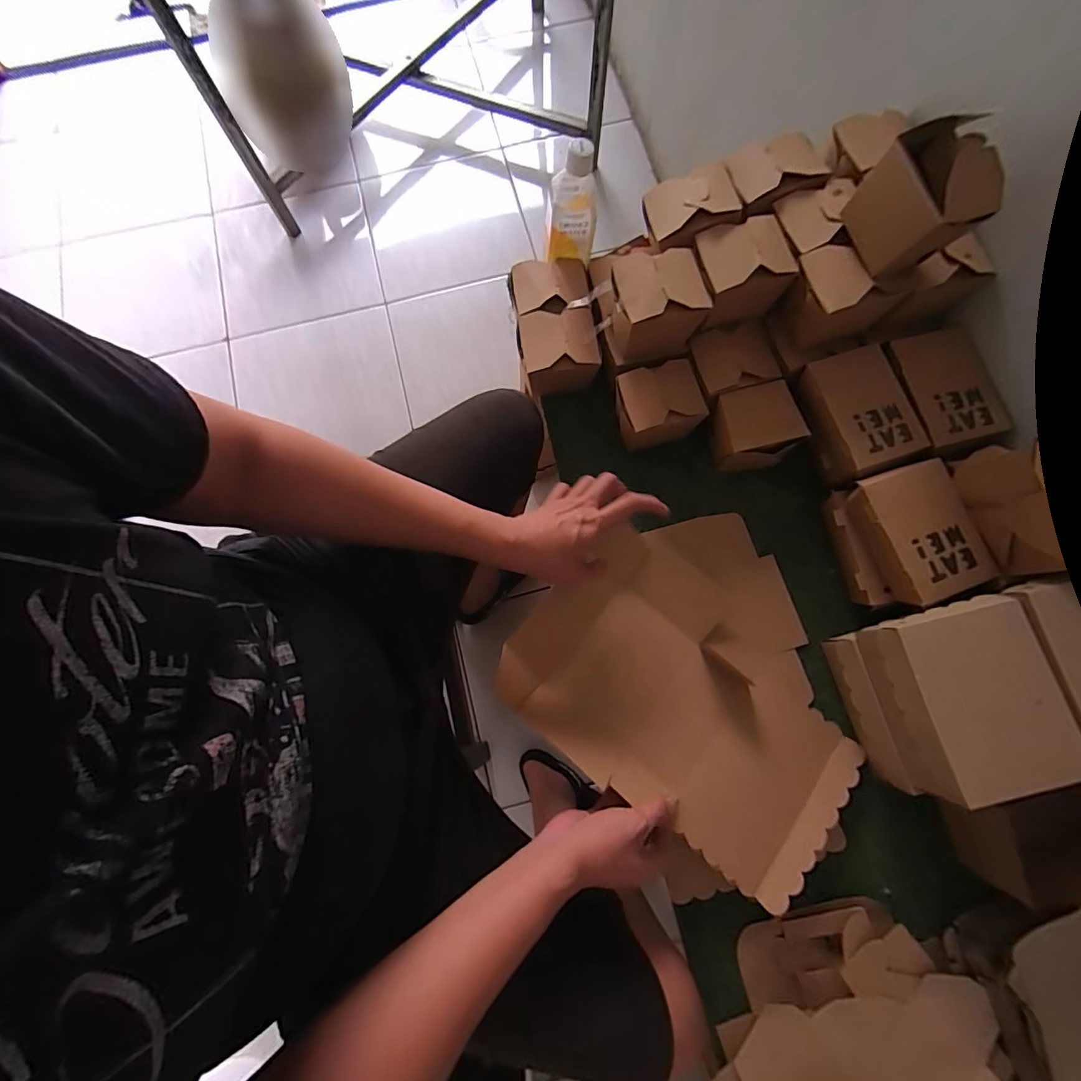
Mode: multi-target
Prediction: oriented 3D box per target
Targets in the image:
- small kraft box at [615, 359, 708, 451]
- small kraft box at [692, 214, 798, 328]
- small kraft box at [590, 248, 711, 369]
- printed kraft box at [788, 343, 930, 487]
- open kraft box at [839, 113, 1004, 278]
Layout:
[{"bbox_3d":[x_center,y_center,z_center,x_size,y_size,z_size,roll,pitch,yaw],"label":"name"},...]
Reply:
[{"bbox_3d":[0.151,-0.174,0.641,0.103,0.083,0.093,-7,76,-1],"label":"small kraft box"},{"bbox_3d":[0.234,-0.317,0.588,0.101,0.082,0.083,-17,76,-4],"label":"small kraft box"},{"bbox_3d":[0.129,-0.283,0.591,0.113,0.096,0.093,-12,76,-3],"label":"small kraft box"},{"bbox_3d":[0.383,-0.152,0.601,0.103,0.065,0.150,-21,76,-5],"label":"printed kraft box"},{"bbox_3d":[0.382,-0.341,0.489,0.081,0.100,0.097,-21,76,-5],"label":"open kraft box"}]

